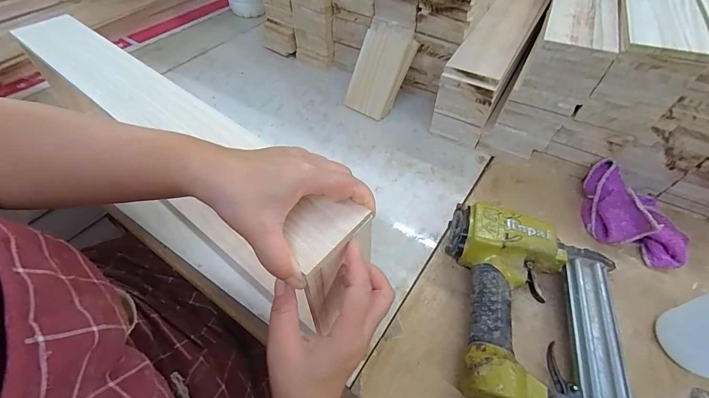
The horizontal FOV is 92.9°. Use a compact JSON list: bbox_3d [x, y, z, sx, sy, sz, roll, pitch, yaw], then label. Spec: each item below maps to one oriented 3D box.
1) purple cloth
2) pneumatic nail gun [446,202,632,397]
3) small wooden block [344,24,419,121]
[{"bbox_3d":[0.335,0.020,0.410,0.081,0.053,0.135,-31,58,-23],"label":"purple cloth"},{"bbox_3d":[0.176,0.123,0.318,0.159,0.059,0.250,4,51,3],"label":"pneumatic nail gun"},{"bbox_3d":[0.040,-0.208,0.553,0.082,0.138,0.025,32,24,19],"label":"small wooden block"}]

